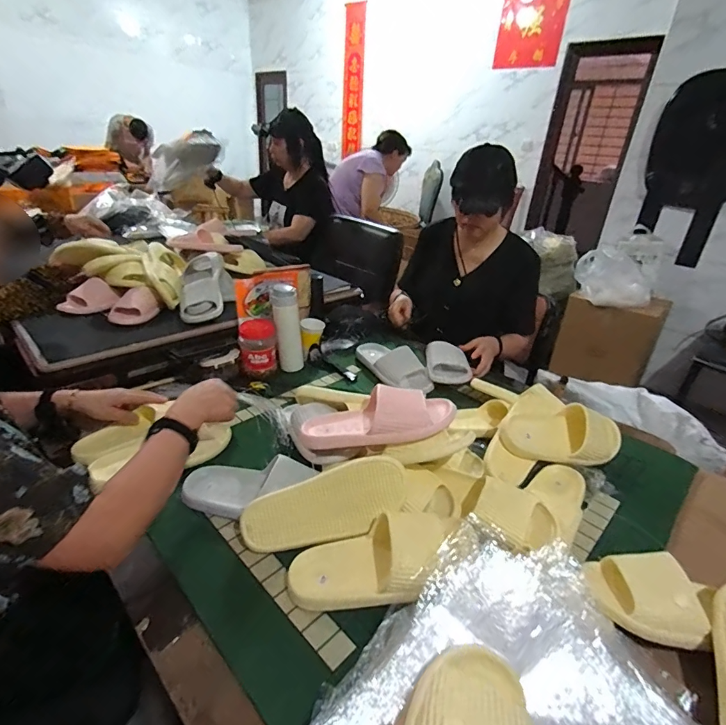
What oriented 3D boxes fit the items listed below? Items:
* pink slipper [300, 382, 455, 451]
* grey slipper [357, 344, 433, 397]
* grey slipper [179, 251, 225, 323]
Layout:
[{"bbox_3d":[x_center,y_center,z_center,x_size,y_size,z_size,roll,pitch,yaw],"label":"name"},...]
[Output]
[{"bbox_3d":[0.019,0.091,0.699,0.260,0.065,0.095,-12,27,7],"label":"pink slipper"},{"bbox_3d":[0.078,-0.010,1.129,0.093,0.092,0.259,-13,32,-29],"label":"grey slipper"},{"bbox_3d":[-0.455,-0.217,1.193,0.126,0.076,0.253,-3,50,-13],"label":"grey slipper"}]

